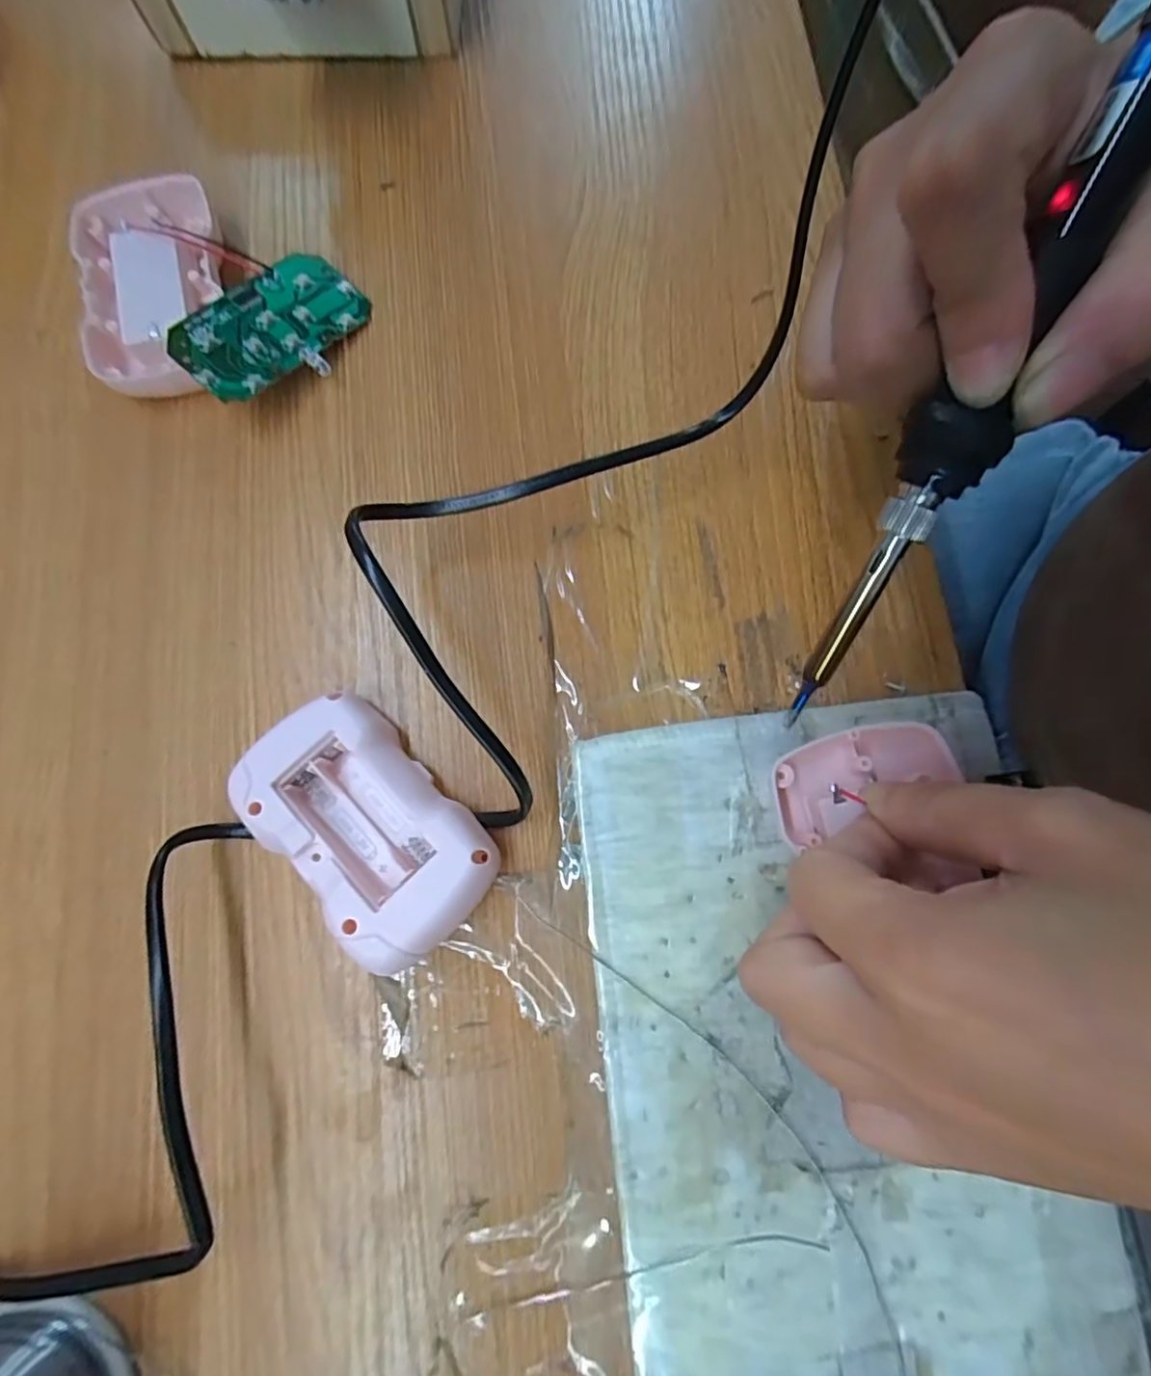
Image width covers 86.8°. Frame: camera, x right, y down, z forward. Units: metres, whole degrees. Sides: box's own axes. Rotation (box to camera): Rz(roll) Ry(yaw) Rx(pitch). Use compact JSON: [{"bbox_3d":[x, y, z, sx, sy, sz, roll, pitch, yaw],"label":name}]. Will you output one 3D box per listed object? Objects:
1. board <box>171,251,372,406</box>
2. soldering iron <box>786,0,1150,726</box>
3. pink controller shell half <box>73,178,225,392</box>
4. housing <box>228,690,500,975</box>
[{"bbox_3d":[-0.115,-0.139,0.235,0.042,0.004,0.073,43,70,-3],"label":"board"},{"bbox_3d":[0.096,-0.081,0.131,0.019,0.015,0.205,23,114,6],"label":"soldering iron"},{"bbox_3d":[-0.167,-0.161,0.244,0.054,0.020,0.087,-14,78,-2],"label":"pink controller shell half"},{"bbox_3d":[-0.066,0.044,0.196,0.084,0.025,0.049,44,82,9],"label":"housing"}]

